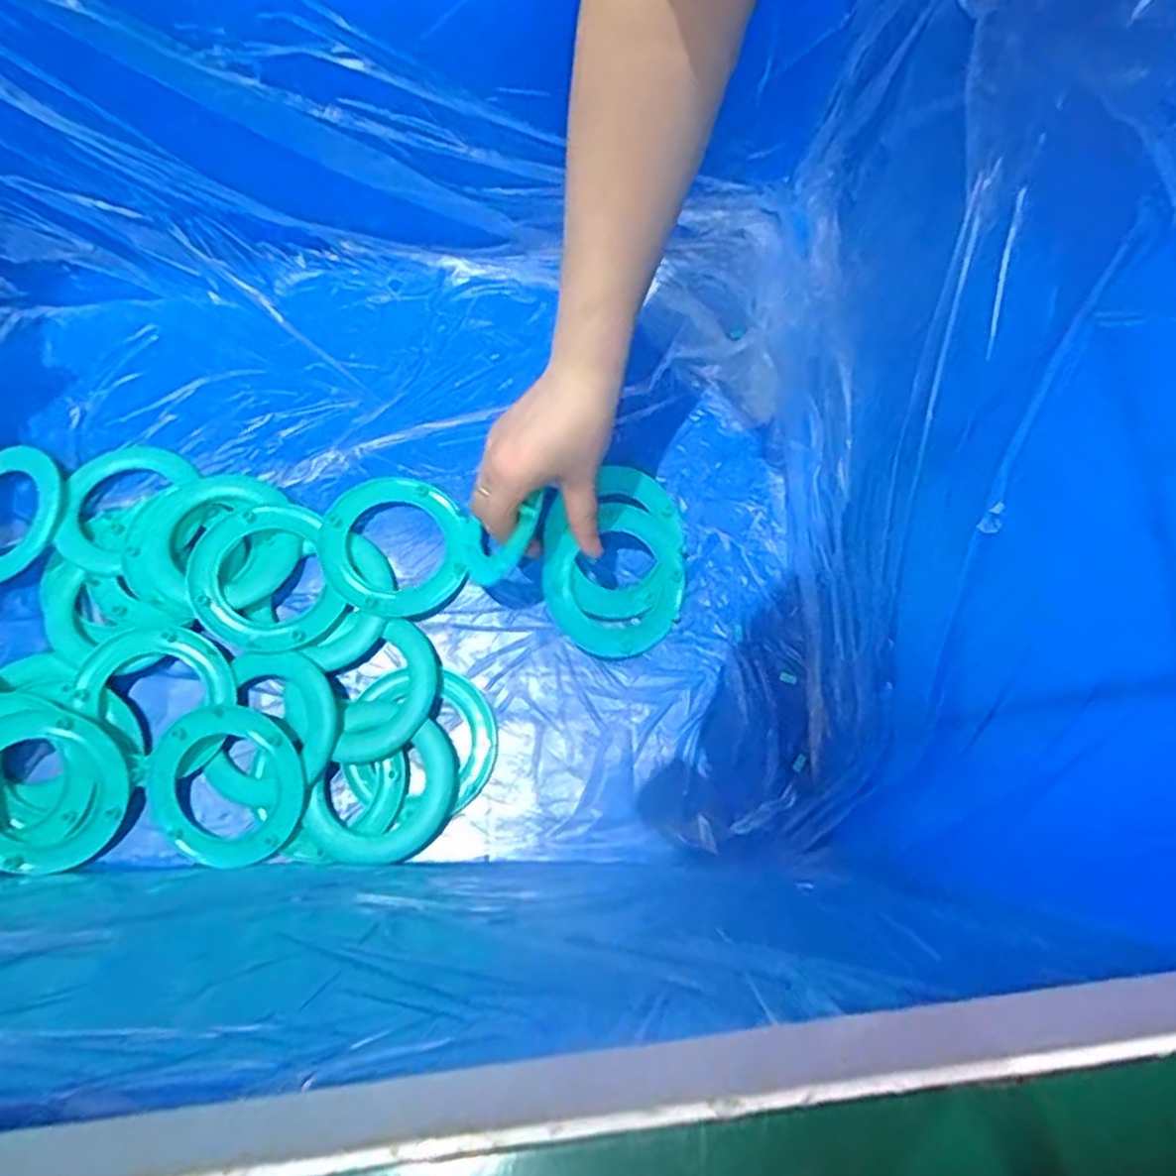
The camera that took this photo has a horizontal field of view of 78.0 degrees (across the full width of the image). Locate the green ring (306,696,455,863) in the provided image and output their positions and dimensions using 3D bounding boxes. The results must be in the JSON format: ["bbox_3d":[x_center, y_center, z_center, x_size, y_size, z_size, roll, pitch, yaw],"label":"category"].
[{"bbox_3d":[-0.136,0.134,0.491,0.090,0.014,0.102,18,75,4],"label":"green ring"}]

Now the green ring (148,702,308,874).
[{"bbox_3d":[-0.242,0.129,0.479,0.105,0.016,0.097,0,74,-1],"label":"green ring"}]

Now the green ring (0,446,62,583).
[{"bbox_3d":[-0.434,-0.057,0.537,0.091,0.016,0.099,0,74,-1],"label":"green ring"}]

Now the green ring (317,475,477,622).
[{"bbox_3d":[-0.140,-0.032,0.531,0.108,0.018,0.102,0,74,-1],"label":"green ring"}]

